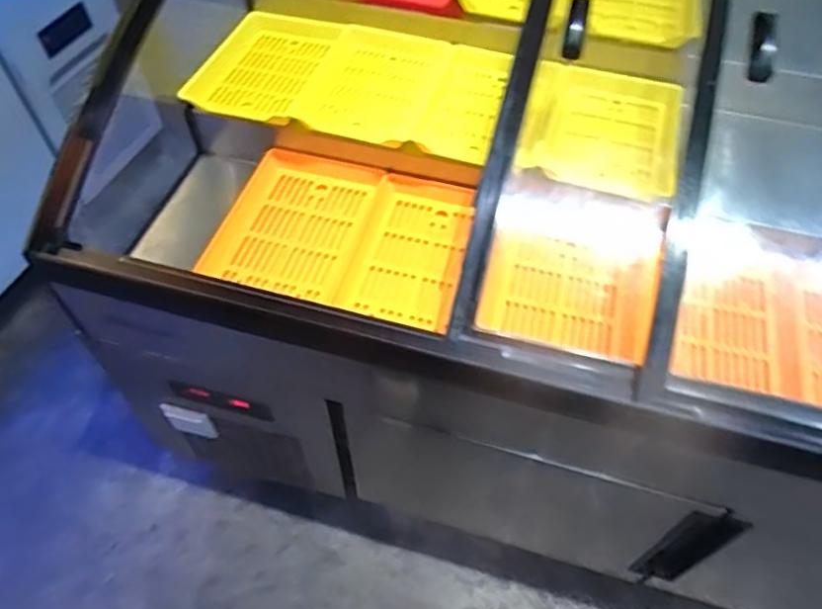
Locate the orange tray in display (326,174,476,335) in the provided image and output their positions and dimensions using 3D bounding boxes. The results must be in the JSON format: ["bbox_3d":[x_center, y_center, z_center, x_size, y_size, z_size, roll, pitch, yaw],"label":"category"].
[{"bbox_3d":[-0.004,-0.090,0.980,0.177,0.050,0.267,12,54,7],"label":"orange tray in display"}]

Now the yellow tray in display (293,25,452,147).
[{"bbox_3d":[-0.057,-0.383,1.082,0.229,0.044,0.254,16,55,10],"label":"yellow tray in display"}]

